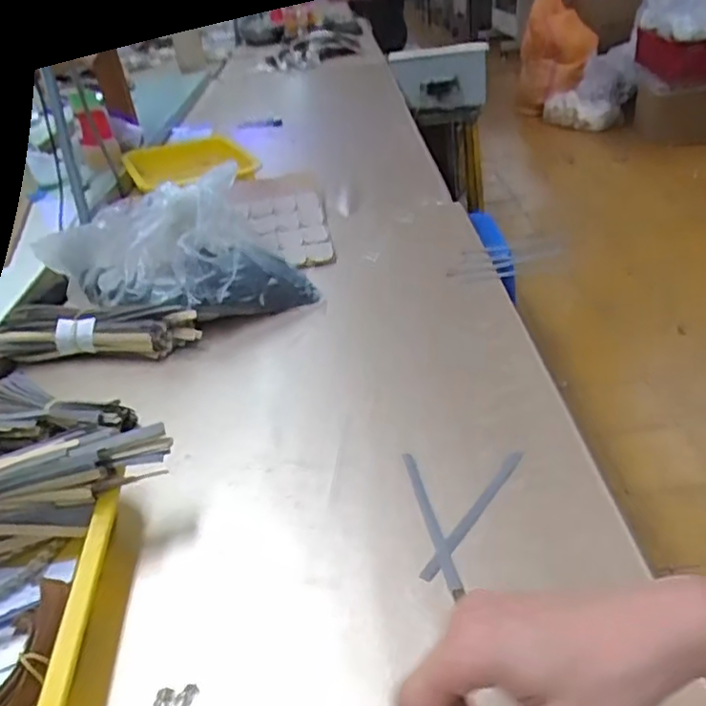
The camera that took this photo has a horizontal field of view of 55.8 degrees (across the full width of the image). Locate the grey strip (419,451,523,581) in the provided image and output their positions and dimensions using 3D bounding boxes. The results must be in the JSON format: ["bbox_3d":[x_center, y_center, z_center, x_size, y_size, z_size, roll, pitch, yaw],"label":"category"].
[{"bbox_3d":[0.087,0.111,0.469,0.011,0.005,0.131,7,35,40],"label":"grey strip"}]

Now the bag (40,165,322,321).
[{"bbox_3d":[-0.200,-0.112,0.747,0.260,0.124,0.174,-17,35,-16],"label":"bag"}]

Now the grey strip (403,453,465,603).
[{"bbox_3d":[0.053,0.115,0.466,0.009,0.004,0.133,-9,33,-7],"label":"grey strip"}]

